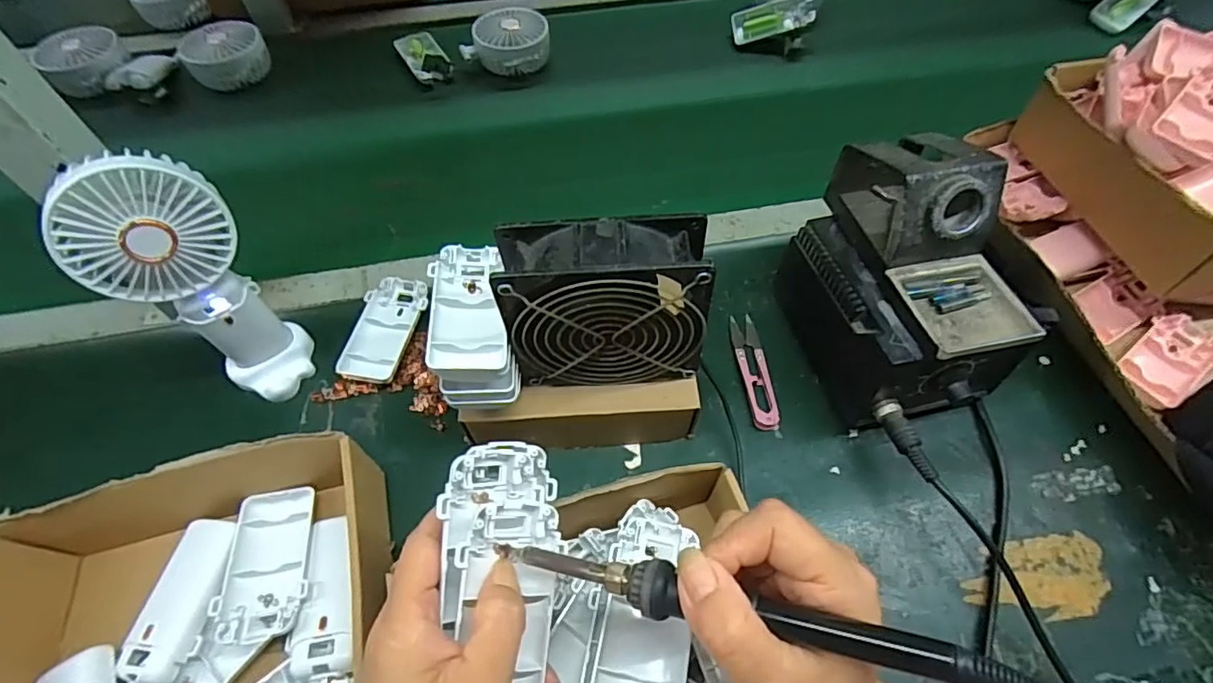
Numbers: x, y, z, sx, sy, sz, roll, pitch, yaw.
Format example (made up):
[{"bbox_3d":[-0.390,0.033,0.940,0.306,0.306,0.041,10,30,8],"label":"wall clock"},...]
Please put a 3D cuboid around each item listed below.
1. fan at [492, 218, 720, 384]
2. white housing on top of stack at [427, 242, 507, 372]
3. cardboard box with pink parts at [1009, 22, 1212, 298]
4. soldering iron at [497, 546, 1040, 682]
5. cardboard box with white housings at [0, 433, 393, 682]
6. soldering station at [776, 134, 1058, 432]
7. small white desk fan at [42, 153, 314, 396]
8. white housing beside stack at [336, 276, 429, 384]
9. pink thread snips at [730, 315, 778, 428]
[{"bbox_3d":[0.000,-0.020,0.347,0.116,0.114,0.044,-1,57,0],"label":"fan"},{"bbox_3d":[-0.087,-0.023,0.355,0.043,0.020,0.099,-8,58,-4],"label":"white housing on top of stack"},{"bbox_3d":[0.489,-0.152,0.460,0.202,0.101,0.203,-9,58,-5],"label":"cardboard box with pink parts"},{"bbox_3d":[0.049,0.106,0.222,0.215,0.018,0.018,4,56,23],"label":"soldering iron"},{"bbox_3d":[-0.234,0.168,0.320,0.208,0.071,0.181,-12,58,-7],"label":"cardboard box with white housings"},{"bbox_3d":[0.210,-0.045,0.402,0.120,0.160,0.166,-20,59,-12],"label":"soldering station"},{"bbox_3d":[-0.274,-0.036,0.381,0.086,0.195,0.060,-33,57,-19],"label":"small white desk fan"},{"bbox_3d":[-0.181,-0.010,0.464,0.044,0.019,0.098,7,58,5],"label":"white housing beside stack"},{"bbox_3d":[0.118,0.021,0.448,0.023,0.010,0.104,-4,57,-2],"label":"pink thread snips"}]

